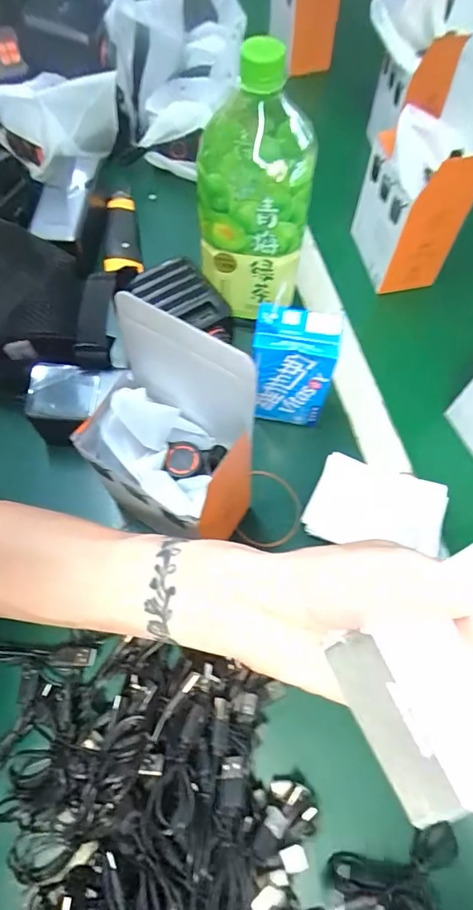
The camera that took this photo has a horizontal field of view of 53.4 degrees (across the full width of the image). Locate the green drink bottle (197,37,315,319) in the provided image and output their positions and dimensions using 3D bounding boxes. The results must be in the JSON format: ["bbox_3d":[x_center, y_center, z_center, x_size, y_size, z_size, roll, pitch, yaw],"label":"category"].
[{"bbox_3d":[0.013,-0.217,0.398,0.089,0.204,0.100,-5,64,-3],"label":"green drink bottle"}]

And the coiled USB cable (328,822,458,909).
[{"bbox_3d":[0.103,0.272,0.292,0.090,0.028,0.047,-13,64,-7],"label":"coiled USB cable"}]

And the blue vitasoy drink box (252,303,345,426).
[{"bbox_3d":[0.045,-0.069,0.389,0.062,0.125,0.035,10,64,4],"label":"blue vitasoy drink box"}]

